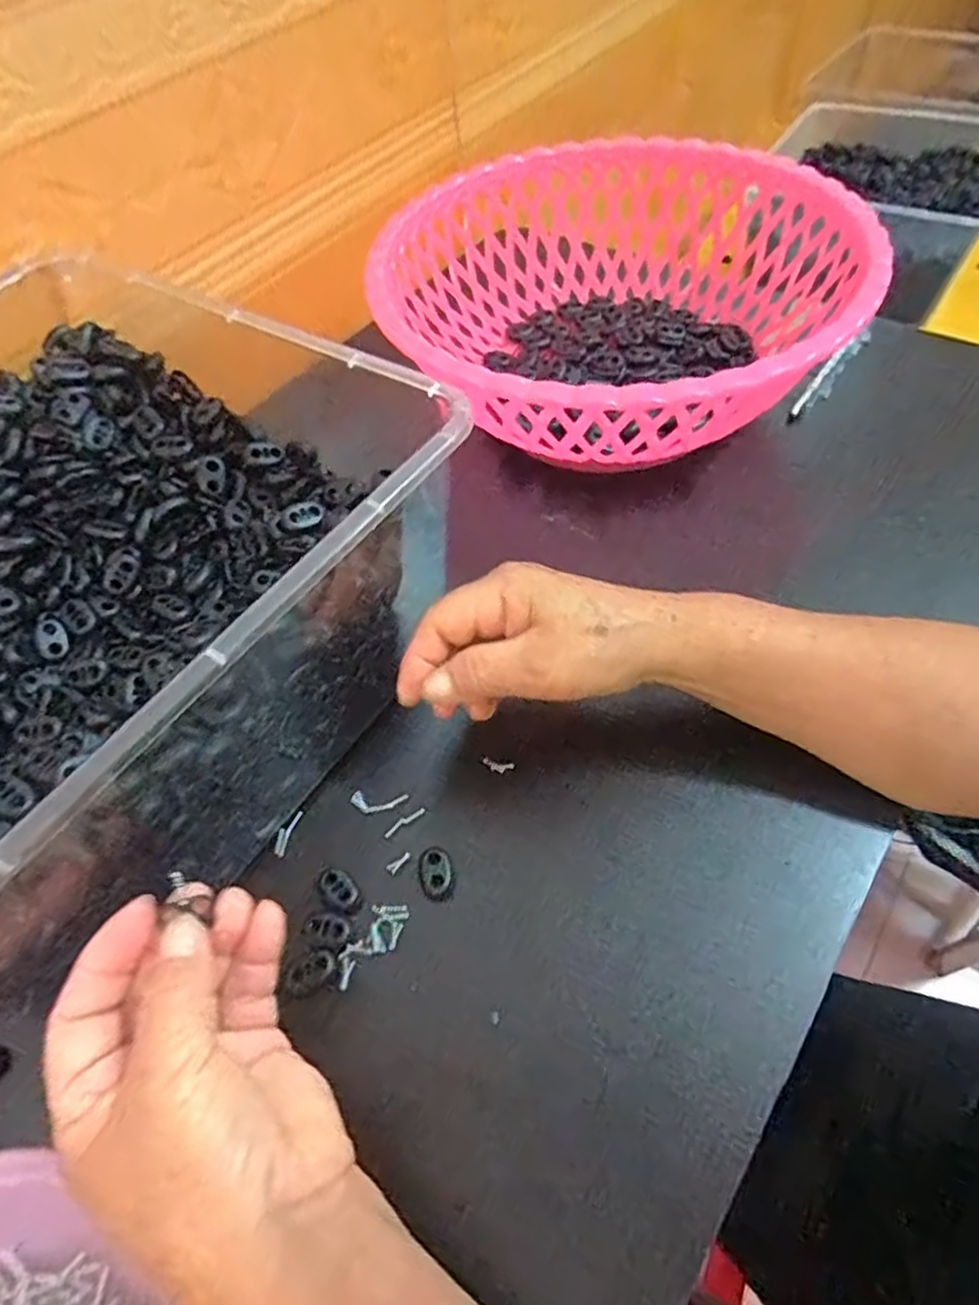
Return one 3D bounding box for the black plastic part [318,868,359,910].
[{"bbox_3d":[-0.068,0.106,0.314,0.013,0.007,0.020,-39,61,-20],"label":"black plastic part"}]

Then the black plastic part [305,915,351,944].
[{"bbox_3d":[-0.072,0.121,0.305,0.021,0.008,0.012,7,57,9],"label":"black plastic part"}]

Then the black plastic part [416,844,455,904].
[{"bbox_3d":[-0.025,0.100,0.316,0.016,0.008,0.024,-5,55,1],"label":"black plastic part"}]

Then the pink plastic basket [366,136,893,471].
[{"bbox_3d":[0.080,-0.224,0.463,0.295,0.091,0.290,-2,55,3],"label":"pink plastic basket"}]

